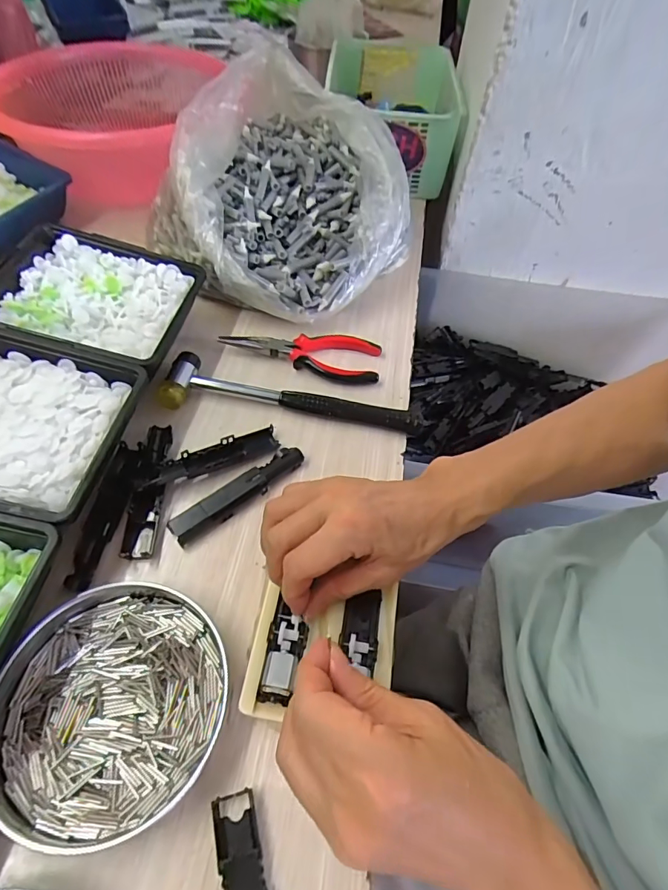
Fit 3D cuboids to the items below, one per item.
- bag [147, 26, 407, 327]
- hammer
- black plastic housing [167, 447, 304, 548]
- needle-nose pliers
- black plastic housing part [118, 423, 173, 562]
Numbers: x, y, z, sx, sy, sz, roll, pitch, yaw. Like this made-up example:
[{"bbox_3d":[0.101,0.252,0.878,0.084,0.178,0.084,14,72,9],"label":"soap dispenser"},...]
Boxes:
[{"bbox_3d":[-0.052,-0.277,0.502,0.253,0.148,0.249,33,58,19],"label":"bag"},{"bbox_3d":[-0.039,-0.043,0.422,0.235,0.022,0.049,9,54,3],"label":"hammer"},{"bbox_3d":[-0.076,0.036,0.370,0.118,0.014,0.023,-34,63,-25],"label":"black plastic housing"},{"bbox_3d":[-0.033,-0.091,0.460,0.157,0.016,0.055,4,54,-1],"label":"needle-nose pliers"},{"bbox_3d":[-0.147,0.033,0.369,0.023,0.013,0.117,1,54,-3],"label":"black plastic housing part"}]

